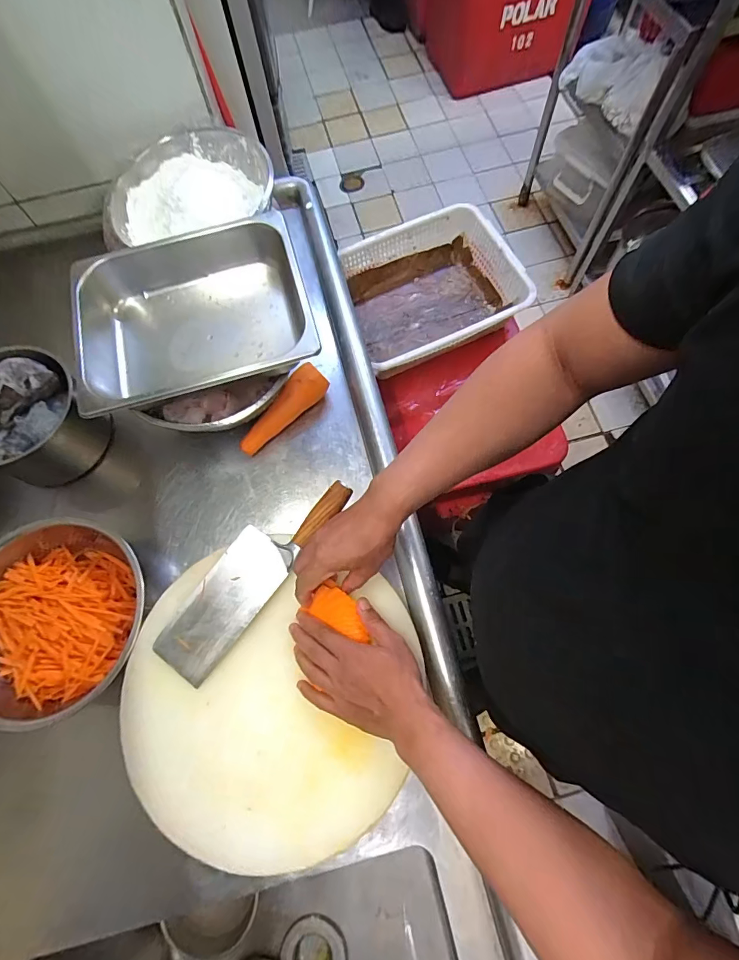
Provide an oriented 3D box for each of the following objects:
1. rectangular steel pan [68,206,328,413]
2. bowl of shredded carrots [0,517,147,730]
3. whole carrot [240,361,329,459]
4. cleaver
[{"bbox_3d":[-0.247,-0.228,0.610,0.303,0.086,0.260,-17,71,-4],"label":"rectangular steel pan"},{"bbox_3d":[-0.421,0.182,0.563,0.225,0.073,0.240,-15,70,-3],"label":"bowl of shredded carrots"},{"bbox_3d":[-0.139,-0.109,0.676,0.169,0.047,0.039,-46,74,1],"label":"whole carrot"},{"bbox_3d":[-0.148,0.111,0.539,0.081,0.037,0.295,37,76,14],"label":"cleaver"}]

